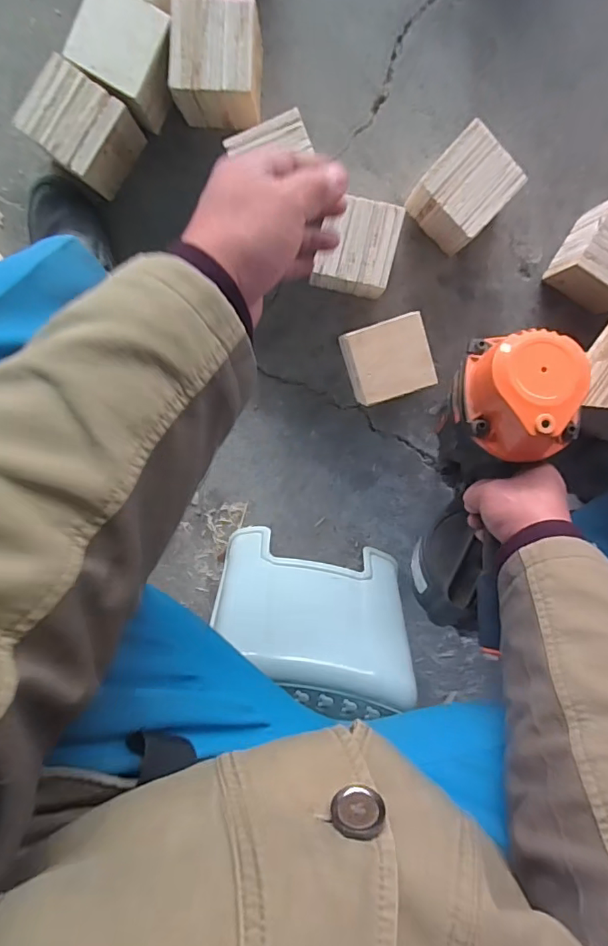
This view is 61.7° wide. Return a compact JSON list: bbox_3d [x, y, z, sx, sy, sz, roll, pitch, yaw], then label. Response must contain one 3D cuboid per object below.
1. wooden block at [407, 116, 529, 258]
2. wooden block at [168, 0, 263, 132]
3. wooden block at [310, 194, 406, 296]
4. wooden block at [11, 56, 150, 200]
[{"bbox_3d":[0.194,-0.342,0.628,0.097,0.094,0.090,-44,95,8],"label":"wooden block"},{"bbox_3d":[-0.100,-0.475,0.608,0.100,0.093,0.108,2,99,1],"label":"wooden block"},{"bbox_3d":[0.065,-0.277,0.639,0.094,0.092,0.097,14,99,-1],"label":"wooden block"},{"bbox_3d":[-0.266,-0.413,0.622,0.101,0.096,0.095,35,99,-4],"label":"wooden block"}]

